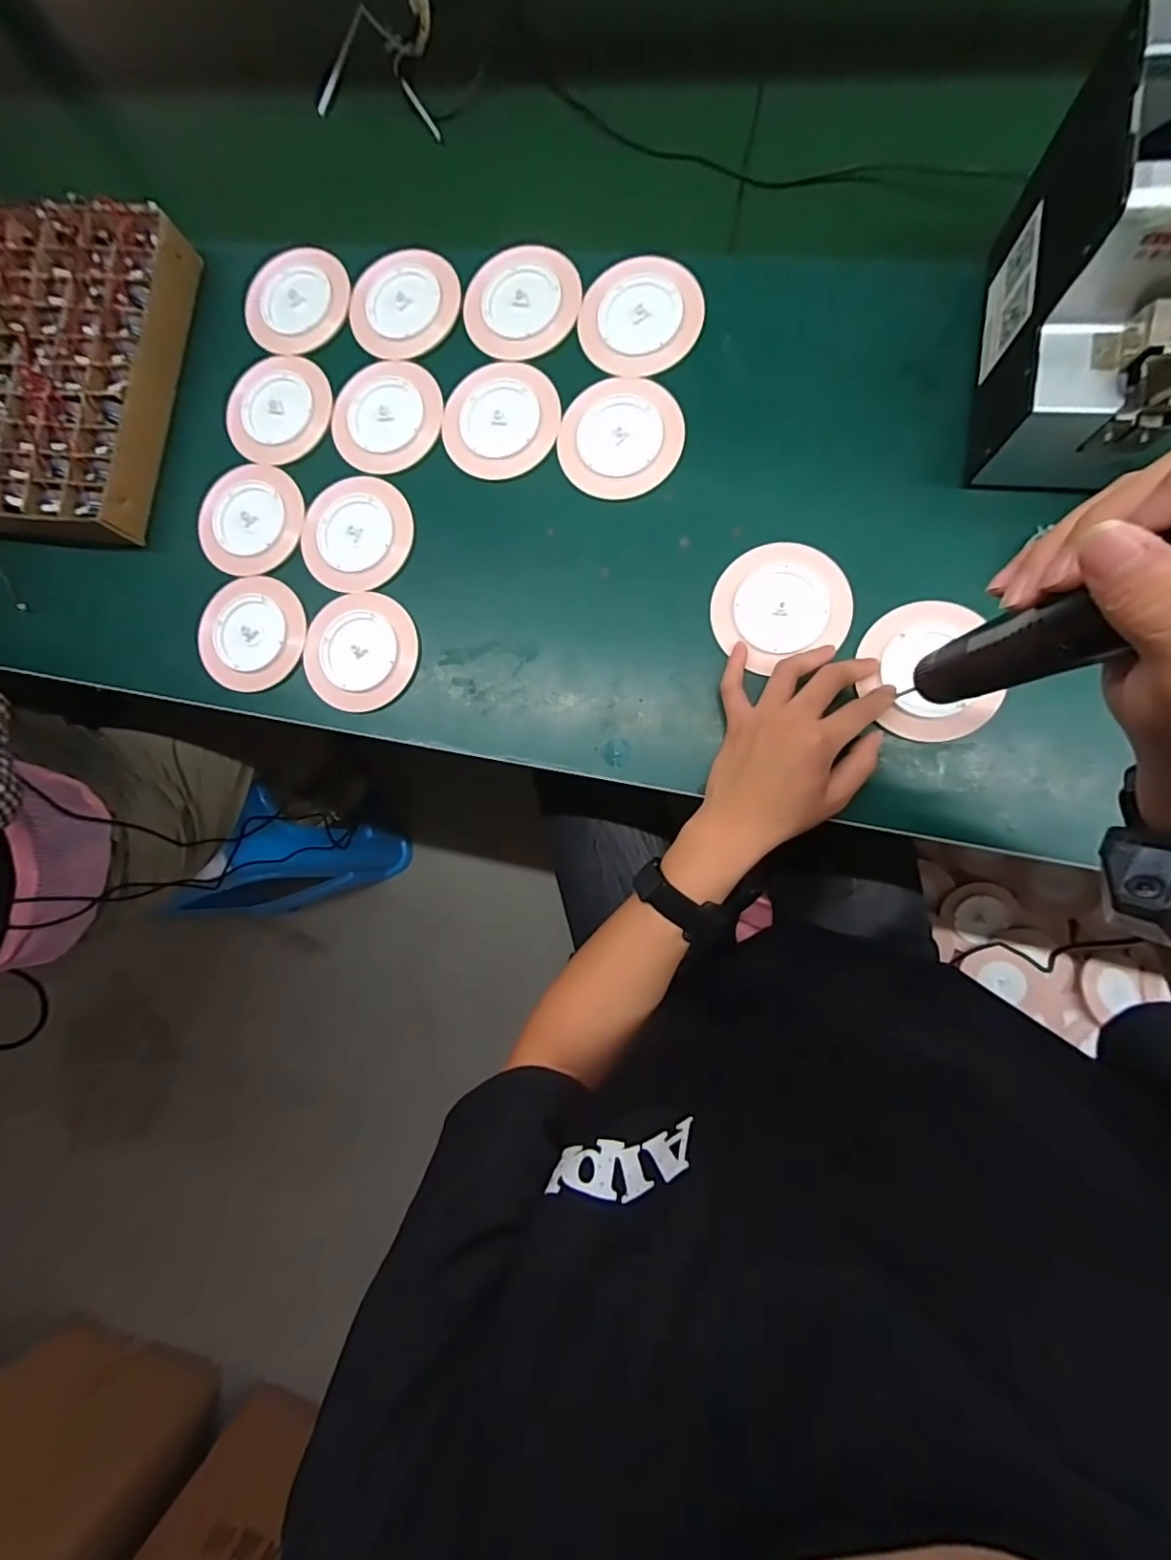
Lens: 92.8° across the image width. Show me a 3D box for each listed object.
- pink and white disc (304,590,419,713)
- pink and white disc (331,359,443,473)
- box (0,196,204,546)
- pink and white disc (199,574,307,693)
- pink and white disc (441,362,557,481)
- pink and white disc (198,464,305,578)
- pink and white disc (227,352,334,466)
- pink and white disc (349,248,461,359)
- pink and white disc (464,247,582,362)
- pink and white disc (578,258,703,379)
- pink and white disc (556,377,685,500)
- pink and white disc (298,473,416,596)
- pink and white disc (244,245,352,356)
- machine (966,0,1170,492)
[{"bbox_3d":[-0.193,-0.110,0.472,0.098,0.004,0.098,-1,85,8],"label":"pink and white disc"},{"bbox_3d":[-0.176,-0.319,0.487,0.097,0.004,0.099,-1,85,8],"label":"pink and white disc"},{"bbox_3d":[-0.593,-0.391,0.535,0.433,0.042,0.305,11,86,9],"label":"box"},{"bbox_3d":[-0.295,-0.130,0.489,0.096,0.005,0.097,-1,85,8],"label":"pink and white disc"},{"bbox_3d":[-0.072,-0.305,0.470,0.097,0.004,0.102,-1,85,8],"label":"pink and white disc"},{"bbox_3d":[-0.299,-0.232,0.499,0.097,0.006,0.098,-1,85,8],"label":"pink and white disc"},{"bbox_3d":[-0.277,-0.334,0.501,0.092,0.007,0.097,-1,85,8],"label":"pink and white disc"},{"bbox_3d":[-0.161,-0.419,0.490,0.097,0.006,0.091,-1,85,8],"label":"pink and white disc"},{"bbox_3d":[-0.055,-0.408,0.475,0.097,0.005,0.097,-1,85,8],"label":"pink and white disc"},{"bbox_3d":[0.042,-0.380,0.455,0.099,0.008,0.090,-1,85,8],"label":"pink and white disc"},{"bbox_3d":[0.026,-0.279,0.453,0.100,0.006,0.094,-1,85,8],"label":"pink and white disc"},{"bbox_3d":[-0.199,-0.212,0.481,0.097,0.004,0.097,12,87,9],"label":"pink and white disc"},{"bbox_3d":[-0.264,-0.437,0.507,0.091,0.011,0.097,-1,85,8],"label":"pink and white disc"},{"bbox_3d":[0.340,-0.296,0.335,0.127,0.151,0.161,6,86,8],"label":"machine"}]

